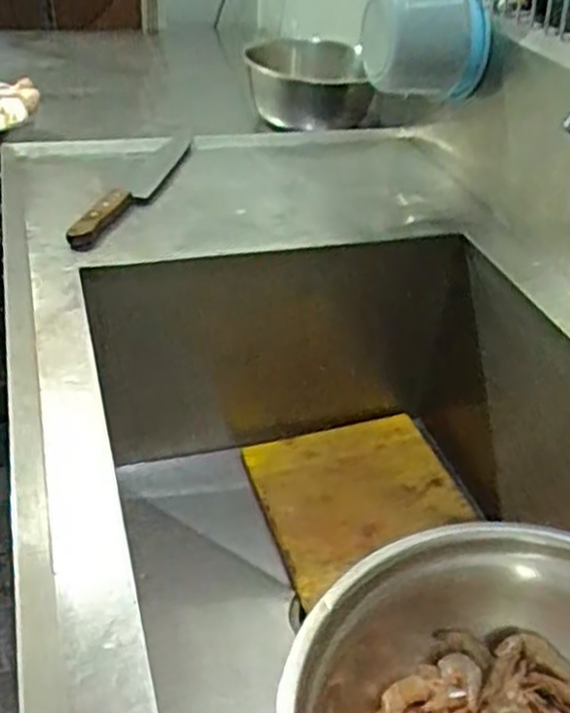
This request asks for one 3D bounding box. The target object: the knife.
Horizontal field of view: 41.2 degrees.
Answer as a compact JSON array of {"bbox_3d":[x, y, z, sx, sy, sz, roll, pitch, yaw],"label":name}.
[{"bbox_3d":[-0.179,-0.205,0.929,0.039,0.024,0.313,13,37,10],"label":"knife"}]

